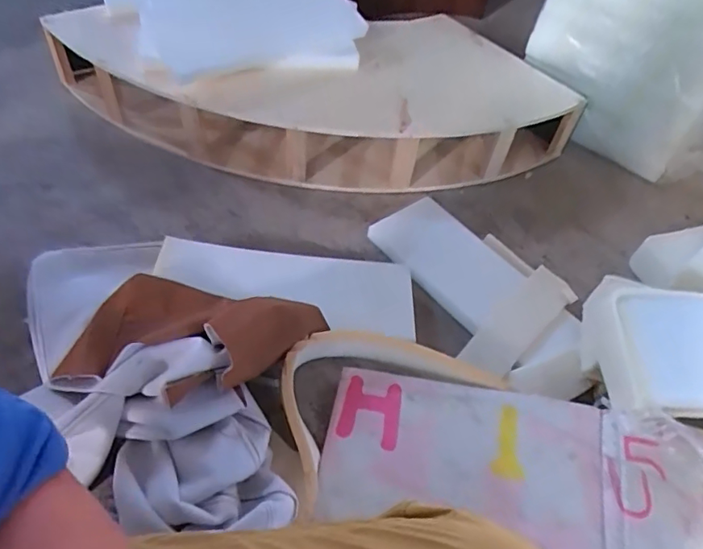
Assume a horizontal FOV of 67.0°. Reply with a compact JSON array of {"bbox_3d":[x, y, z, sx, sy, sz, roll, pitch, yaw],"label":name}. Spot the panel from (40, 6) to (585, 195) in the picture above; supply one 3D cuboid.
[{"bbox_3d":[-0.108,-0.398,1.238,1.217,0.262,0.458,6,50,-3],"label":"panel"}]

